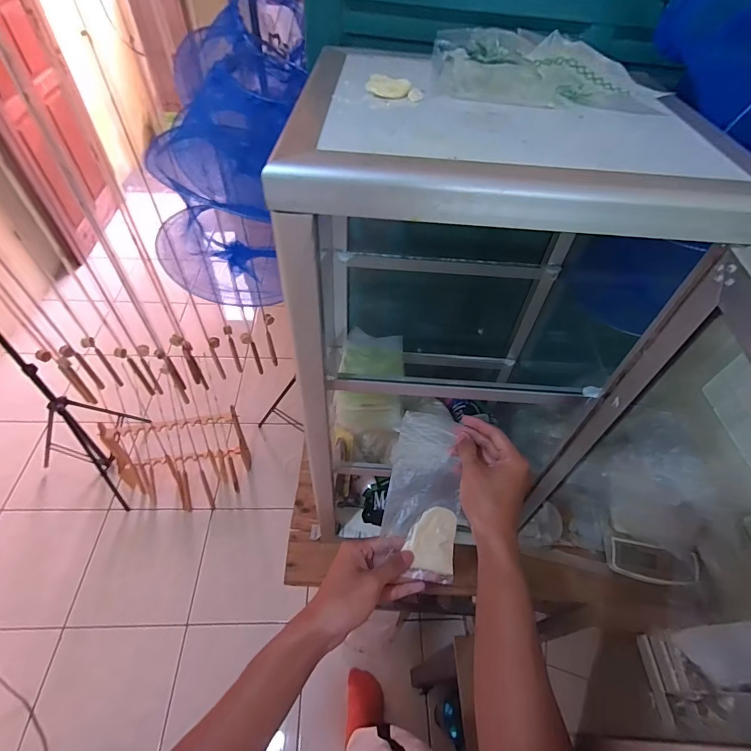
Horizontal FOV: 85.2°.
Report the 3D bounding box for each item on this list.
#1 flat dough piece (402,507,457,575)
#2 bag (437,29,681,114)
[{"bbox_3d":[0.069,0.201,0.500,0.057,0.004,0.073,7,75,0],"label":"flat dough piece"},{"bbox_3d":[0.153,-0.288,0.377,0.195,0.032,0.118,3,52,-2],"label":"bag"}]

